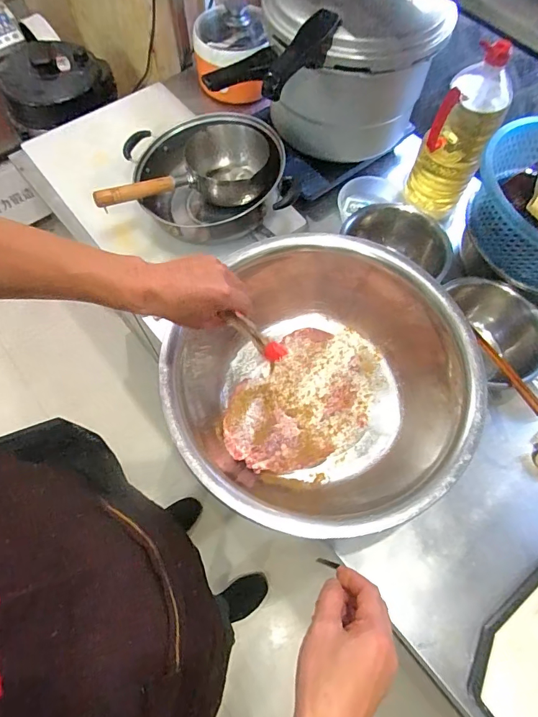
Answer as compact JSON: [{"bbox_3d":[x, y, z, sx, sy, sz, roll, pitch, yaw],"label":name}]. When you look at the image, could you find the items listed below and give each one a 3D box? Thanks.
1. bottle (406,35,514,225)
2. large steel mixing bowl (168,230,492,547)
[{"bbox_3d":[0.334,-0.380,0.739,0.109,0.302,0.099,18,68,7],"label":"bottle"},{"bbox_3d":[0.071,0.042,0.638,0.415,0.183,0.419,0,67,0],"label":"large steel mixing bowl"}]

